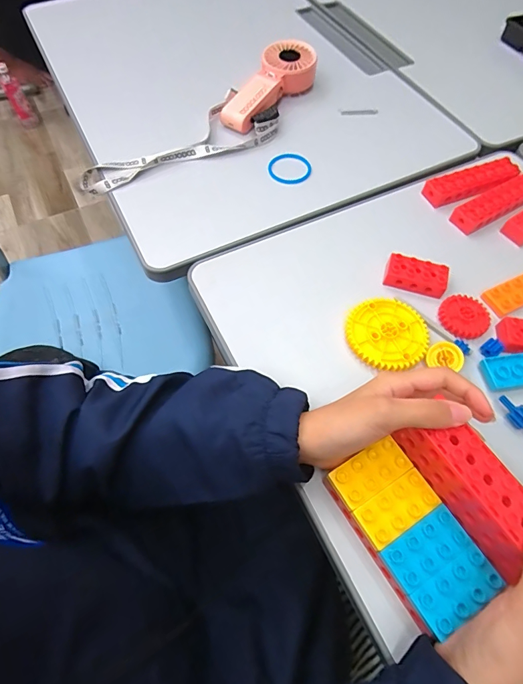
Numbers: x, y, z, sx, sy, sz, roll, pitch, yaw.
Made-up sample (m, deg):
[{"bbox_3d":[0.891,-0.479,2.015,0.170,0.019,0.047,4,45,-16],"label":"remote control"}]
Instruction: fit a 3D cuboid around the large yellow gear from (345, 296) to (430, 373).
[{"bbox_3d":[0.127,-0.009,0.394,0.080,0.008,0.076,1,61,-2],"label":"large yellow gear"}]

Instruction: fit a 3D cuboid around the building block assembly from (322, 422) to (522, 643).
[{"bbox_3d":[0.123,0.123,0.284,0.092,0.071,0.118,-27,65,-16],"label":"building block assembly"}]

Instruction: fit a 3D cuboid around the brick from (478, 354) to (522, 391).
[{"bbox_3d":[0.247,0.028,0.380,0.064,0.010,0.031,-6,62,-5],"label":"brick"}]

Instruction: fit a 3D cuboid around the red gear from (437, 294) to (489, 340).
[{"bbox_3d":[0.208,-0.027,0.407,0.048,0.009,0.048,1,61,-2],"label":"red gear"}]

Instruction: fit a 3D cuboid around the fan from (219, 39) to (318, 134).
[{"bbox_3d":[0.011,-0.370,0.572,0.072,0.045,0.175,34,65,15],"label":"fan"}]

